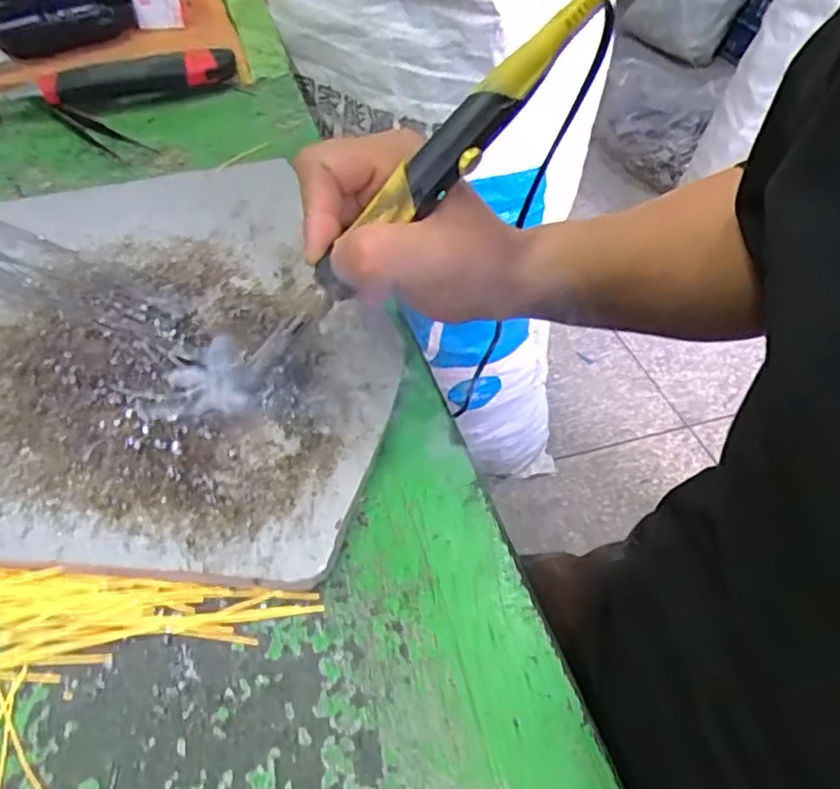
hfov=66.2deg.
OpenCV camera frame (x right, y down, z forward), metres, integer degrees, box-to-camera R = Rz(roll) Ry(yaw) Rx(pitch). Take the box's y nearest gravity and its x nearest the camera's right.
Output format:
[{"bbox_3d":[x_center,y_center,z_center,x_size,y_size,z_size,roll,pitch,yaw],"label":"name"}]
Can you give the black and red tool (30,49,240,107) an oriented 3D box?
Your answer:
[{"bbox_3d":[-0.202,-0.232,0.472,0.132,0.025,0.029,-24,56,-24],"label":"black and red tool"}]

